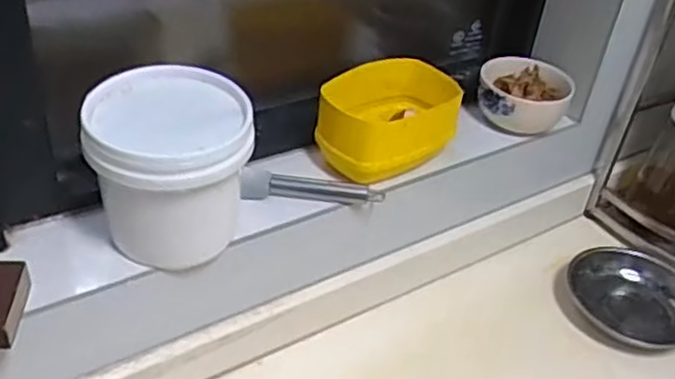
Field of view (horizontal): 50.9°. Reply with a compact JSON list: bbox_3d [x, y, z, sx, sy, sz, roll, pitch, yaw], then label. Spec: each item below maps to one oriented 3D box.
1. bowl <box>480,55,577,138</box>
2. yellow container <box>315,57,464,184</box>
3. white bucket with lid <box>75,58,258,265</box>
[{"bbox_3d":[0.208,-0.102,0.795,0.100,0.049,0.099,12,37,7],"label":"bowl"},{"bbox_3d":[0.050,-0.069,0.696,0.130,0.067,0.094,-26,48,-36],"label":"yellow container"},{"bbox_3d":[-0.133,-0.015,0.575,0.118,0.114,0.131,-4,38,-14],"label":"white bucket with lid"}]

